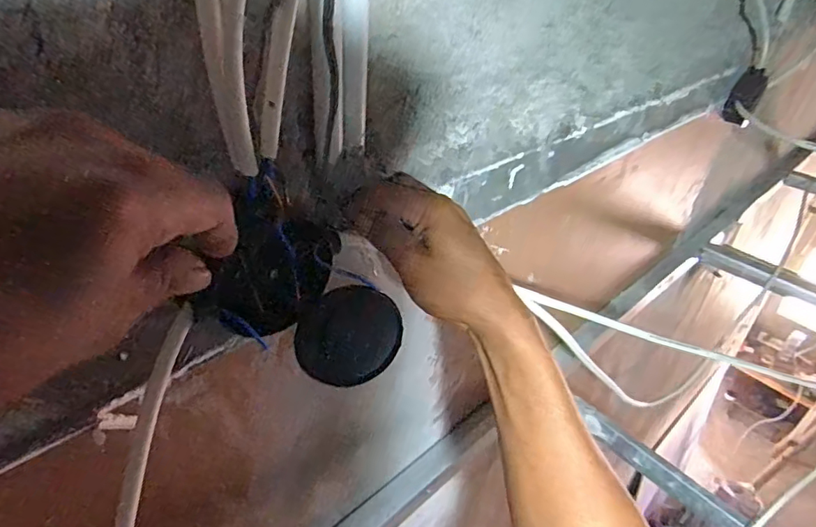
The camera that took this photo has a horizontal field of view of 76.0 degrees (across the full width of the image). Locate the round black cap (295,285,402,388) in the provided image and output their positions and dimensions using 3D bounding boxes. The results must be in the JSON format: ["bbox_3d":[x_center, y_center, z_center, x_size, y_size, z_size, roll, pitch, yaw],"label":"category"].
[{"bbox_3d":[-0.044,0.057,0.403,0.077,0.081,0.004,-55,27,-5],"label":"round black cap"}]

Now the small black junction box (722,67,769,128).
[{"bbox_3d":[0.562,-0.277,0.872,0.043,0.087,0.034,23,40,25],"label":"small black junction box"}]

